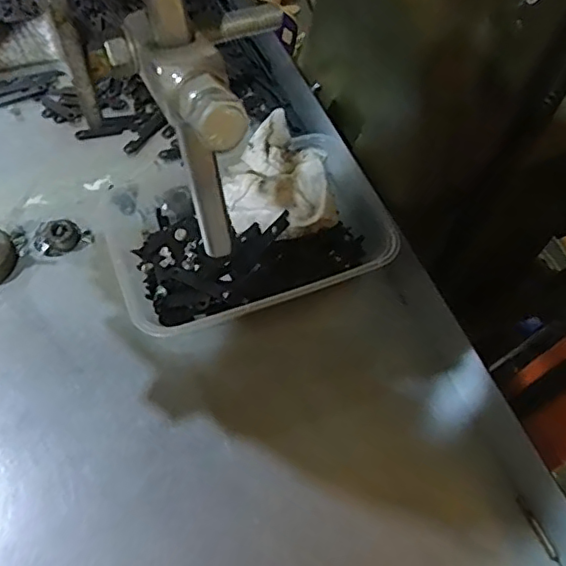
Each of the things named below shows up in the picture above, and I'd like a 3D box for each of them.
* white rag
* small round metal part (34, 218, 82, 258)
[{"bbox_3d":[-0.003,-0.067,0.360,0.069,0.036,0.073,-4,61,-5],"label":"white rag"},{"bbox_3d":[-0.147,-0.030,0.364,0.029,0.011,0.024,16,61,6],"label":"small round metal part"}]

